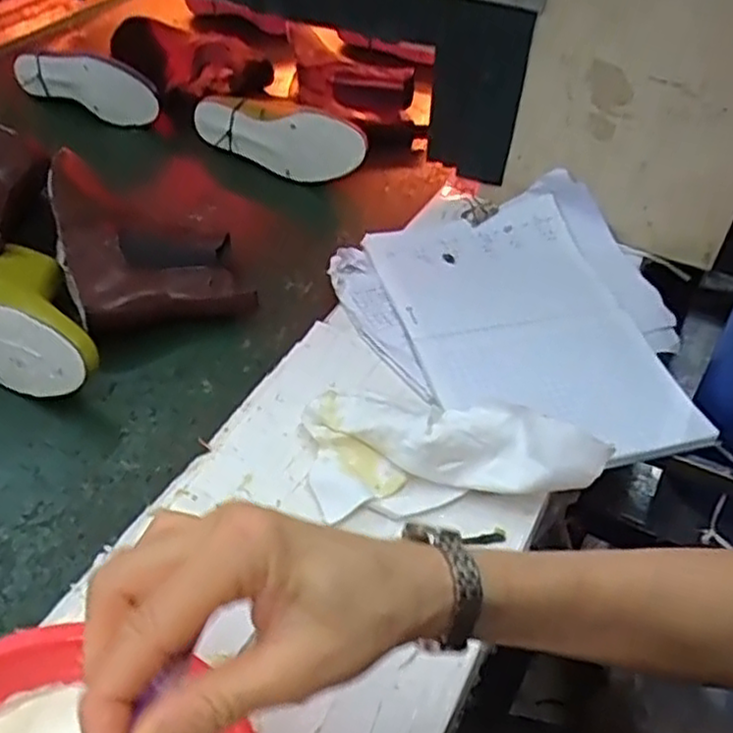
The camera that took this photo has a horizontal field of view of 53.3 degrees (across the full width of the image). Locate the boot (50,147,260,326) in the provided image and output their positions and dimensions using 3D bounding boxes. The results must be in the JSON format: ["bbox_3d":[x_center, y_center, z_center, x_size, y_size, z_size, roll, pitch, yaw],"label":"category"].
[{"bbox_3d":[-0.221,-0.134,0.730,0.151,0.079,0.241,-13,47,-15],"label":"boot"}]

